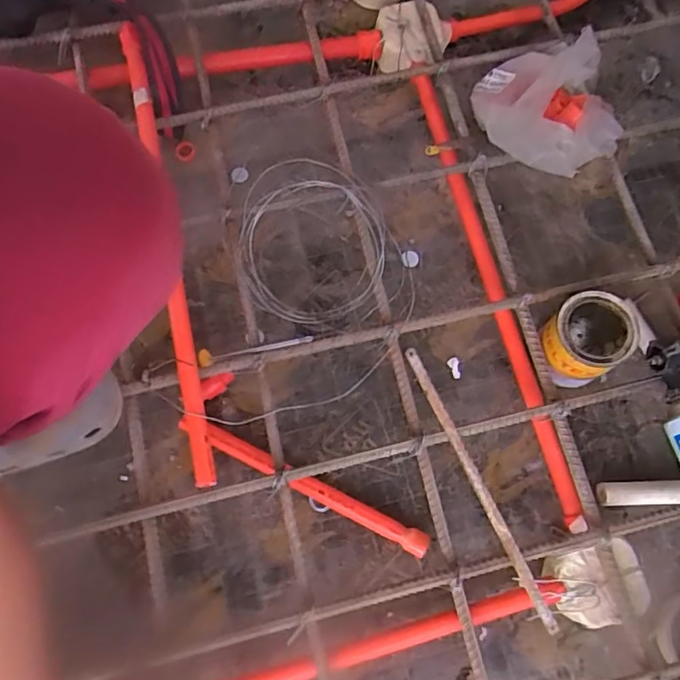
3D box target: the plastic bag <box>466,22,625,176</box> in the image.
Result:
[{"bbox_3d":[0.257,-0.283,0.688,0.155,0.056,0.190,-11,74,-4],"label":"plastic bag"}]

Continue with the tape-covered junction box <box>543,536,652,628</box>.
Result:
[{"bbox_3d":[0.269,0.263,0.590,0.094,0.058,0.101,-16,75,-5],"label":"tape-covered junction box"}]

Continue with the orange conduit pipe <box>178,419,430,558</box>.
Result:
[{"bbox_3d":[-0.042,0.160,0.627,0.301,0.027,0.023,26,75,7],"label":"orange conduit pipe"}]

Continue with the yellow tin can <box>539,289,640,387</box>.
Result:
[{"bbox_3d":[0.277,0.001,0.639,0.102,0.105,0.087,-36,77,-10],"label":"yellow tin can"}]

